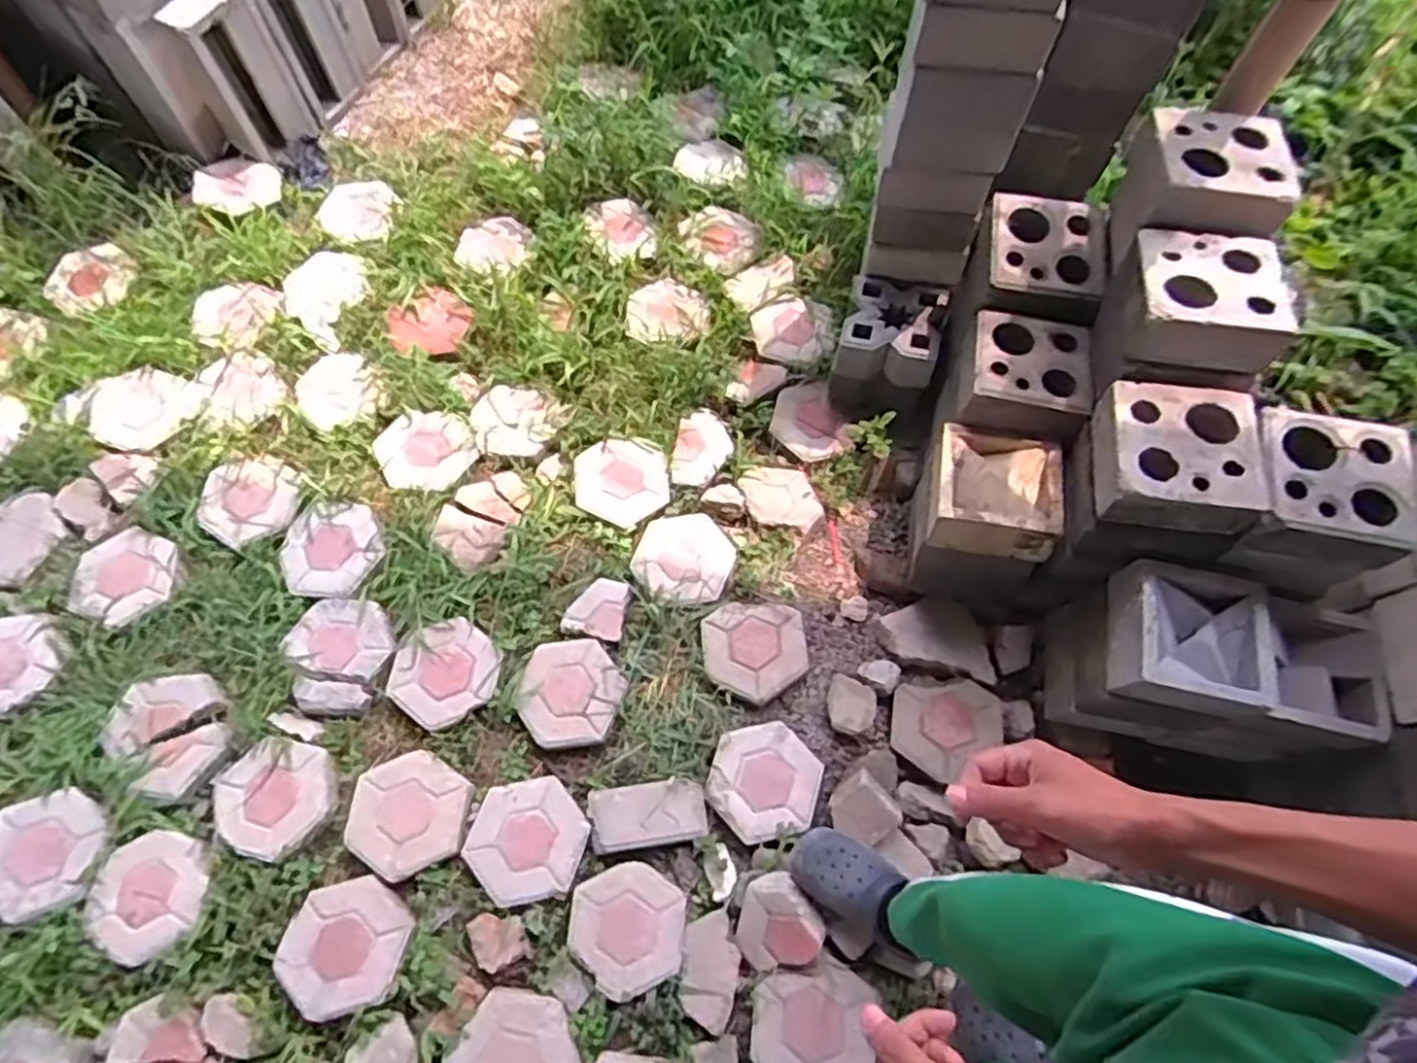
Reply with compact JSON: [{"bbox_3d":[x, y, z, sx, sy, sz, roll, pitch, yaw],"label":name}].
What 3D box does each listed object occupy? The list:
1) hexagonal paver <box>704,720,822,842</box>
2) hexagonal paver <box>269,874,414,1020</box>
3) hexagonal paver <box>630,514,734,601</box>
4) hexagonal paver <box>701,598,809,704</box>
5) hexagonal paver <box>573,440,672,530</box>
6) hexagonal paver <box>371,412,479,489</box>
[{"bbox_3d":[0.104,0.452,1.355,0.205,0.027,0.190,-13,67,-6],"label":"hexagonal paver"},{"bbox_3d":[-0.610,0.690,1.228,0.196,0.042,0.210,13,67,5],"label":"hexagonal paver"},{"bbox_3d":[-0.047,0.047,1.534,0.193,0.034,0.192,19,68,7],"label":"hexagonal paver"},{"bbox_3d":[0.088,0.220,1.442,0.204,0.044,0.202,-34,71,-14],"label":"hexagonal paver"},{"bbox_3d":[-0.187,-0.112,1.605,0.199,0.030,0.188,25,68,10],"label":"hexagonal paver"},{"bbox_3d":[-0.599,-0.178,1.562,0.190,0.022,0.172,-27,69,-12],"label":"hexagonal paver"}]

